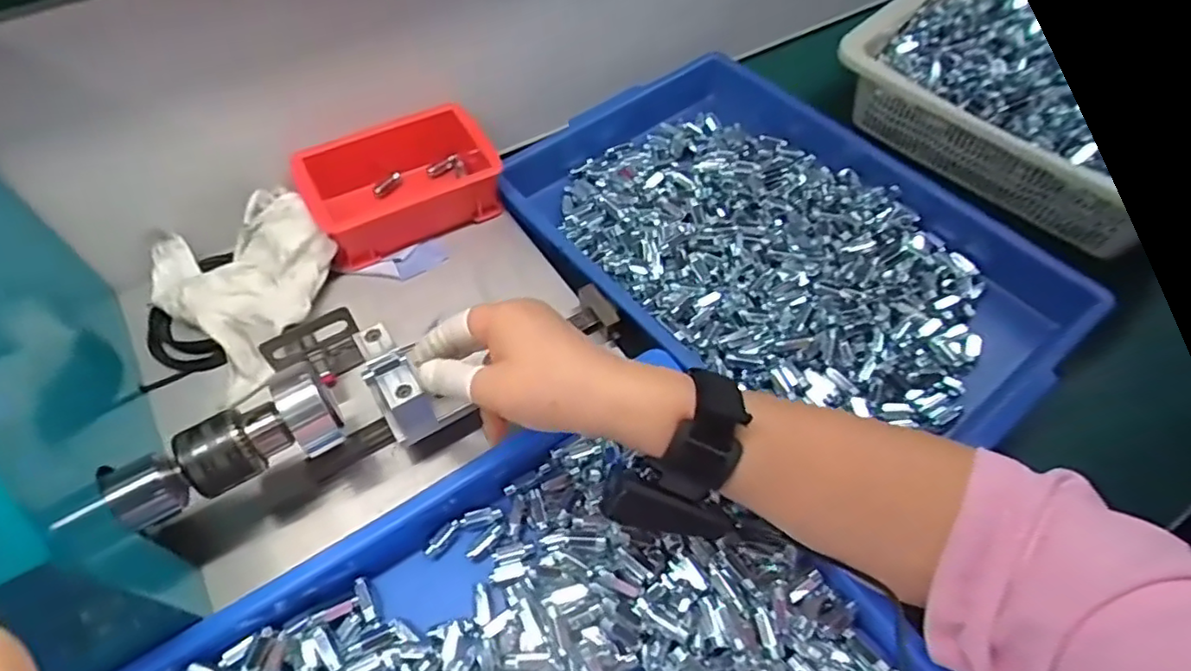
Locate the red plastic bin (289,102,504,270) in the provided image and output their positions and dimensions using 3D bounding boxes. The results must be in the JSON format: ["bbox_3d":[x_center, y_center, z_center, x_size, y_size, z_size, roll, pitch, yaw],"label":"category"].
[{"bbox_3d":[-0.165,-0.133,0.542,0.148,0.055,0.108,-25,59,-16],"label":"red plastic bin"}]

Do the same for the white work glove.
[{"bbox_3d":[-0.264,-0.049,0.488,0.120,0.047,0.152,-37,63,-22],"label":"white work glove"}]

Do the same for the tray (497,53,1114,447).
[{"bbox_3d":[0.154,-0.081,0.541,0.316,0.043,0.435,-34,62,-21],"label":"tray"}]

